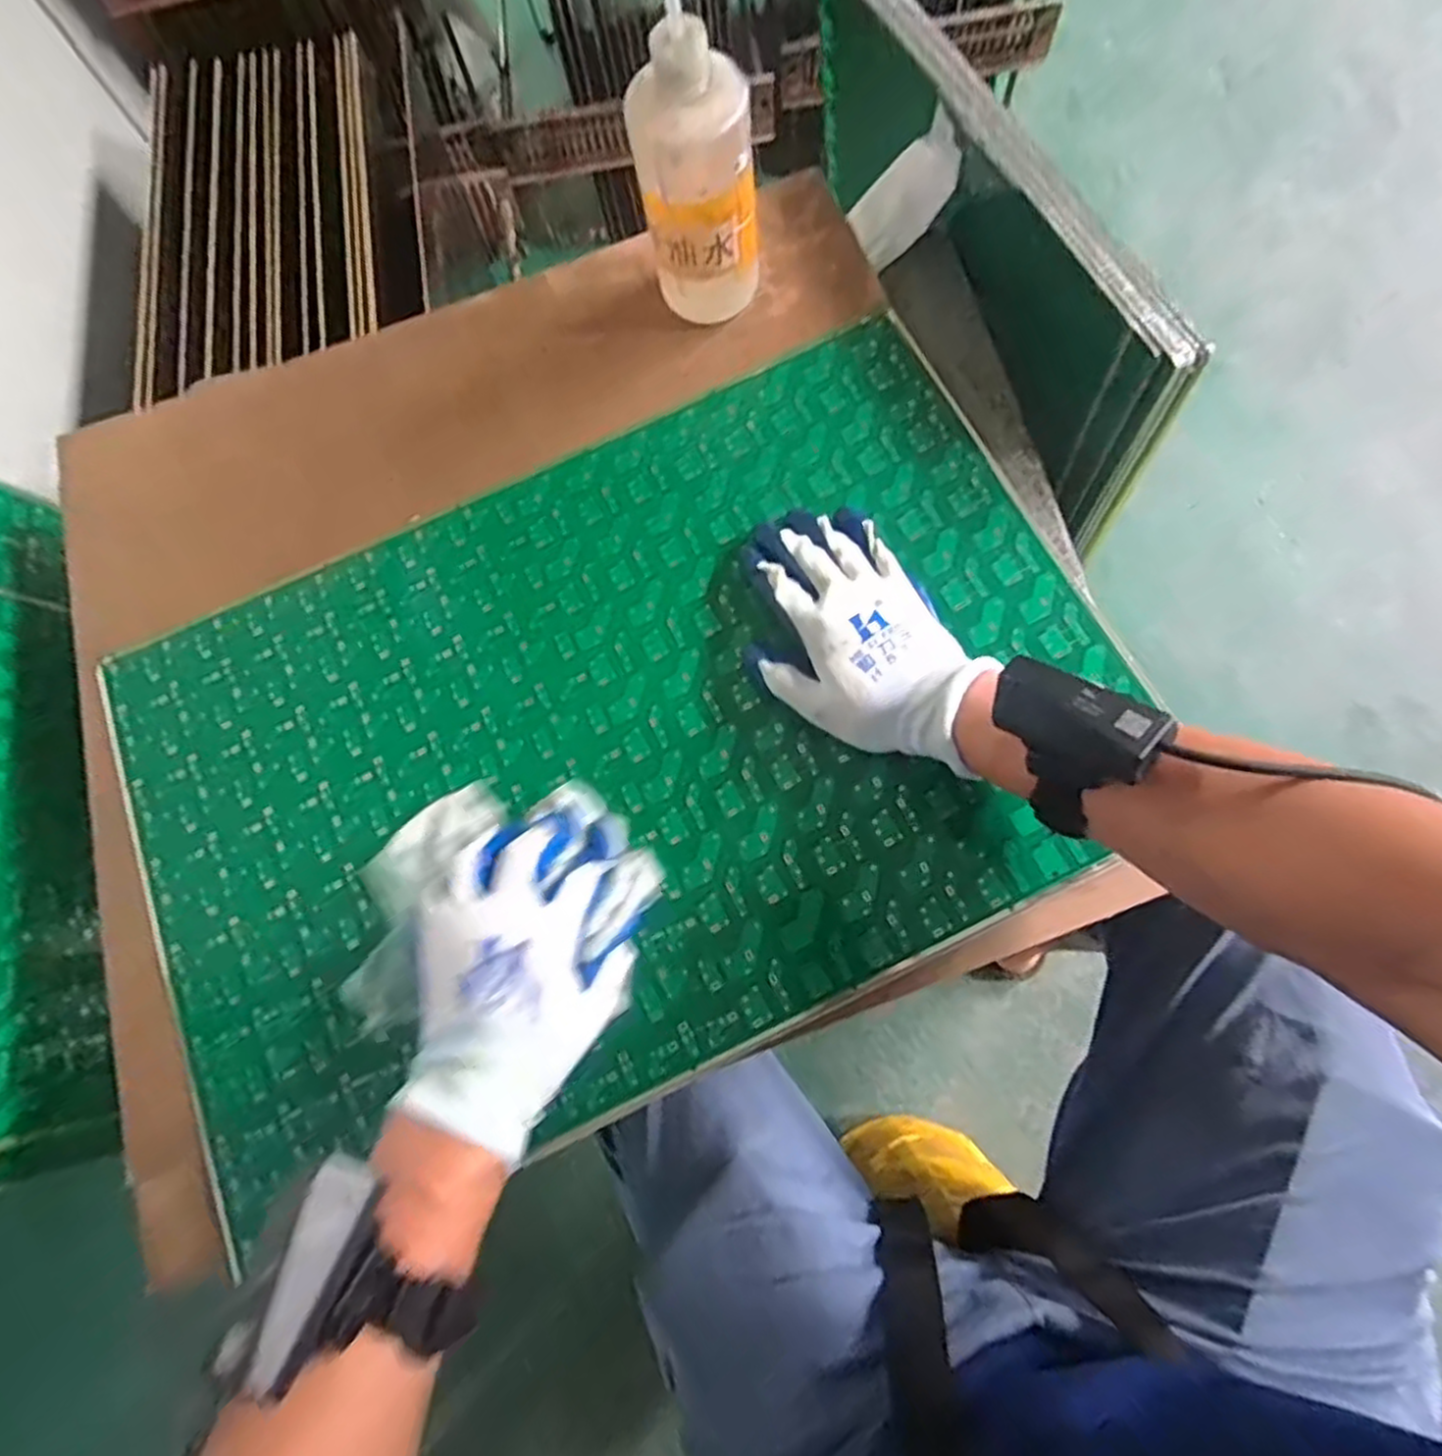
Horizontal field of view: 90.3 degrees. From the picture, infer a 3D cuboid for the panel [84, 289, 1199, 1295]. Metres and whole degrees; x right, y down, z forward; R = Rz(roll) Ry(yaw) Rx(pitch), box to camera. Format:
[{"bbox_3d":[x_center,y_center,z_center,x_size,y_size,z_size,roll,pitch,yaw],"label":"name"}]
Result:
[{"bbox_3d":[-0.062,-0.001,0.453,0.594,0.012,0.398,-26,74,-4],"label":"panel"}]

